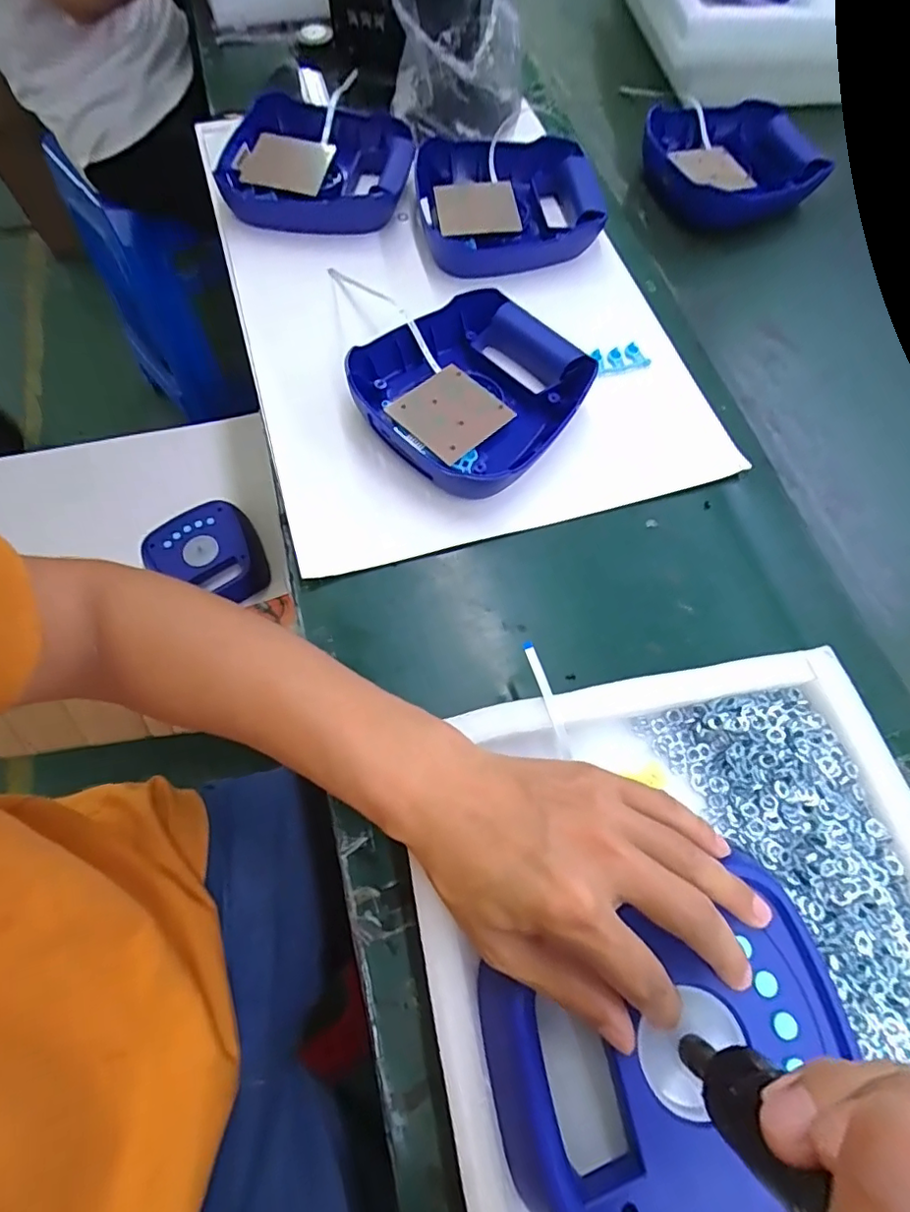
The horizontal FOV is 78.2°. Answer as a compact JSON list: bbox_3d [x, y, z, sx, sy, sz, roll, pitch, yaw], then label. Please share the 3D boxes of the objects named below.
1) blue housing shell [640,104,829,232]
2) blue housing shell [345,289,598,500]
[{"bbox_3d":[0.315,-0.502,0.643,0.192,0.060,0.158,-10,66,-7],"label":"blue housing shell"},{"bbox_3d":[0.011,-0.181,0.477,0.169,0.051,0.171,38,71,14],"label":"blue housing shell"}]

